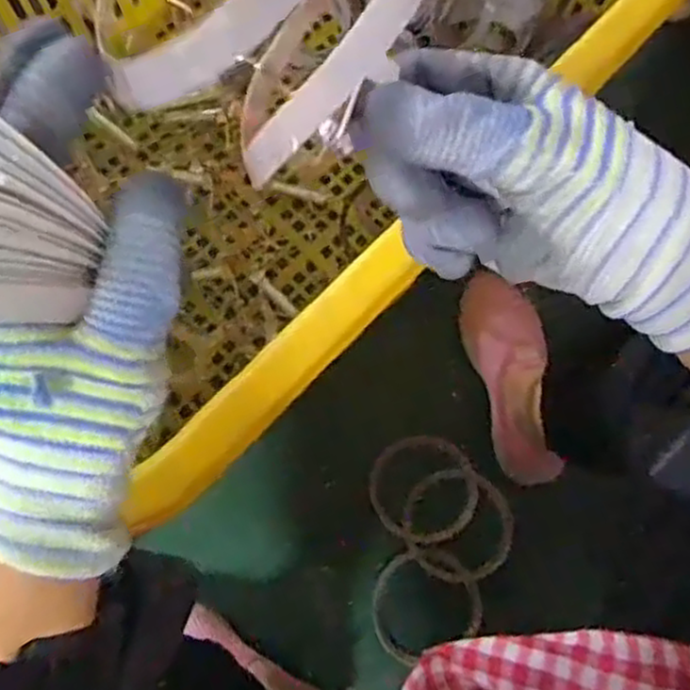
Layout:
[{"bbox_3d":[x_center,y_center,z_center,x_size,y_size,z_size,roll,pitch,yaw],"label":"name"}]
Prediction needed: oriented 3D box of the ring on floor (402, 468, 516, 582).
[{"bbox_3d":[0.120,0.190,0.778,0.114,0.015,0.114,1,76,-3],"label":"ring on floor"}]

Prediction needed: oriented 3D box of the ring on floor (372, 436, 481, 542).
[{"bbox_3d":[0.085,0.153,0.785,0.113,0.008,0.112,0,75,-1],"label":"ring on floor"}]

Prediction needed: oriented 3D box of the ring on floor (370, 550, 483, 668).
[{"bbox_3d":[0.079,0.262,0.755,0.112,0.008,0.101,-25,77,-8],"label":"ring on floor"}]

